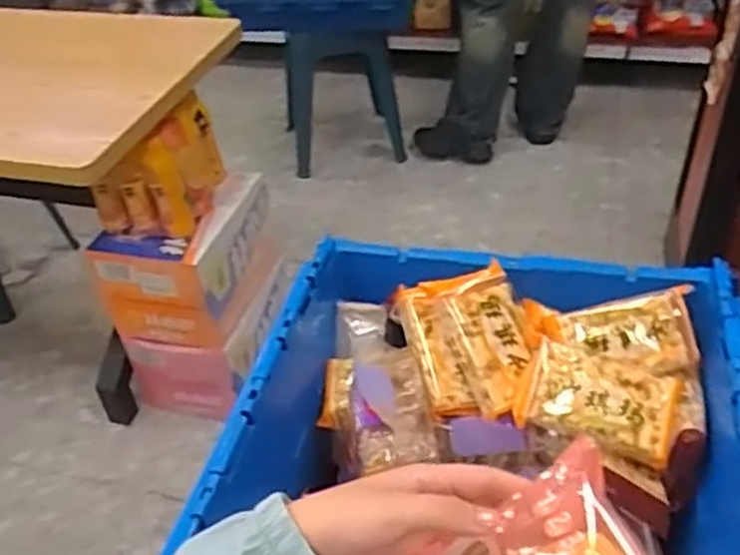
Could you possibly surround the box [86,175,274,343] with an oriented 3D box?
[{"bbox_3d":[-0.407,-0.057,1.703,0.281,0.267,0.366,3,40,10],"label":"box"}]

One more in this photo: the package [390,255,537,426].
[{"bbox_3d":[0.090,0.058,0.694,0.105,0.034,0.138,-23,67,9],"label":"package"}]

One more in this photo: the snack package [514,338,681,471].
[{"bbox_3d":[0.198,0.106,0.648,0.131,0.028,0.079,16,62,2],"label":"snack package"}]

